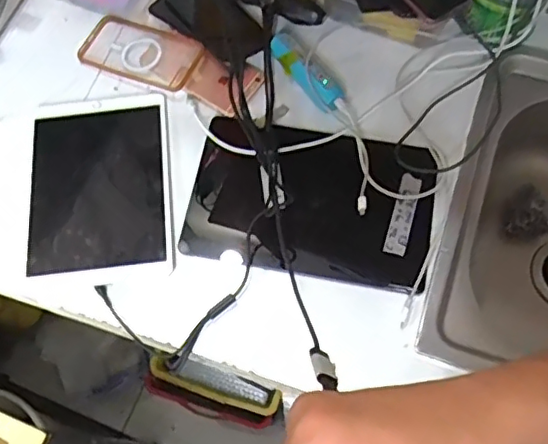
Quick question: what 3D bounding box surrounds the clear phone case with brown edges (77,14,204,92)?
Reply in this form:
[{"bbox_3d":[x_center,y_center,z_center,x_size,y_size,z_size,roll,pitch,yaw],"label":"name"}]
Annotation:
[{"bbox_3d":[-0.173,-0.222,0.761,0.152,0.010,0.078,20,70,9],"label":"clear phone case with brown edges"}]

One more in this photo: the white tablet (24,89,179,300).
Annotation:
[{"bbox_3d":[-0.210,-0.044,0.702,0.170,0.012,0.239,-6,69,-1],"label":"white tablet"}]

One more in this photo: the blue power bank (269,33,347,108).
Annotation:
[{"bbox_3d":[0.038,-0.185,0.714,0.026,0.032,0.119,-38,73,-13],"label":"blue power bank"}]

